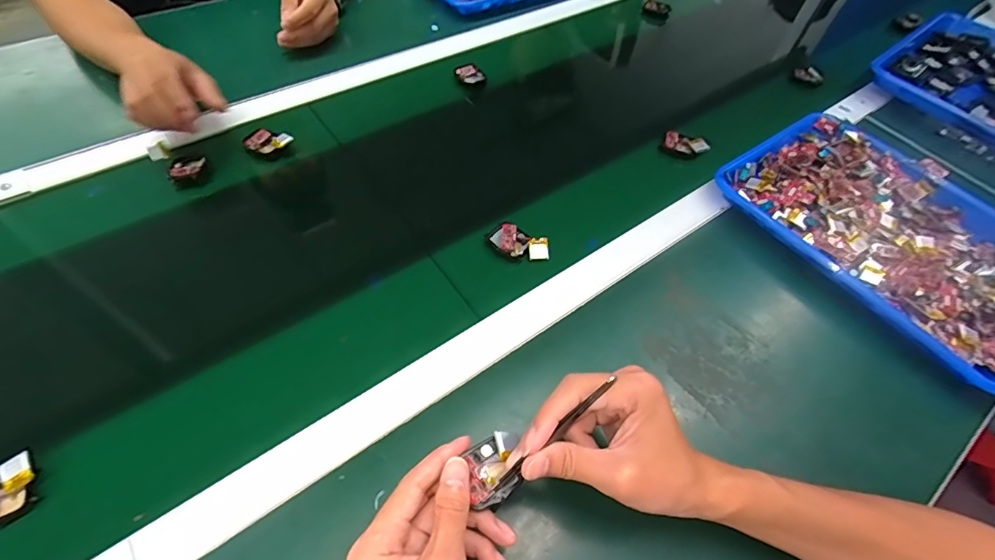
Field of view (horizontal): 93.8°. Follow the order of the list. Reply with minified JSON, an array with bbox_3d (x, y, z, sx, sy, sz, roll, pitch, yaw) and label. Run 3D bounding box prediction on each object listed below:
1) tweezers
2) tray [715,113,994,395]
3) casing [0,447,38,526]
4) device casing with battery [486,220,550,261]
[{"bbox_3d":[0.033,0.098,0.292,0.104,0.013,0.005,-45,62,8],"label":"tweezers"},{"bbox_3d":[0.451,-0.062,0.524,0.259,0.040,0.329,-29,61,-23],"label":"tray"},{"bbox_3d":[-0.349,0.151,0.324,0.049,0.019,0.036,-29,60,-22],"label":"casing"},{"bbox_3d":[0.022,-0.038,0.488,0.065,0.016,0.034,28,57,16],"label":"device casing with battery"}]

